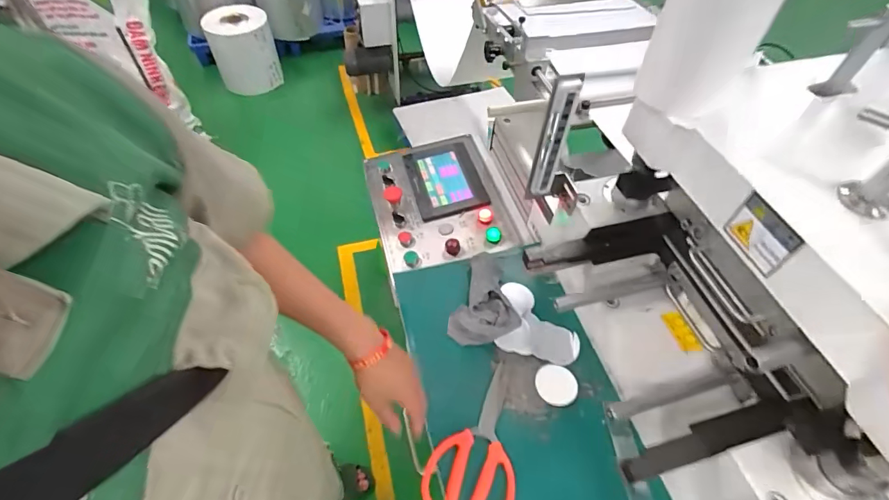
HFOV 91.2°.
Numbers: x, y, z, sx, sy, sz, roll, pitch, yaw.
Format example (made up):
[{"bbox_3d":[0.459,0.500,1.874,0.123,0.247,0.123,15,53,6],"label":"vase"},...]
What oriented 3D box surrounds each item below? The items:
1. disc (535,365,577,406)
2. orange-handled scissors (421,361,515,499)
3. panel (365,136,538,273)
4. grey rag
[{"bbox_3d":[0.168,0.203,0.653,0.062,0.006,0.059,1,52,-2],"label":"disc"},{"bbox_3d":[0.053,0.264,0.601,0.115,0.020,0.211,19,54,12],"label":"orange-handled scissors"},{"bbox_3d":[-0.008,-0.106,0.912,0.276,0.059,0.354,-11,54,-11],"label":"panel"},{"bbox_3d":[0.077,0.080,0.722,0.106,0.038,0.168,16,53,10],"label":"grey rag"}]

